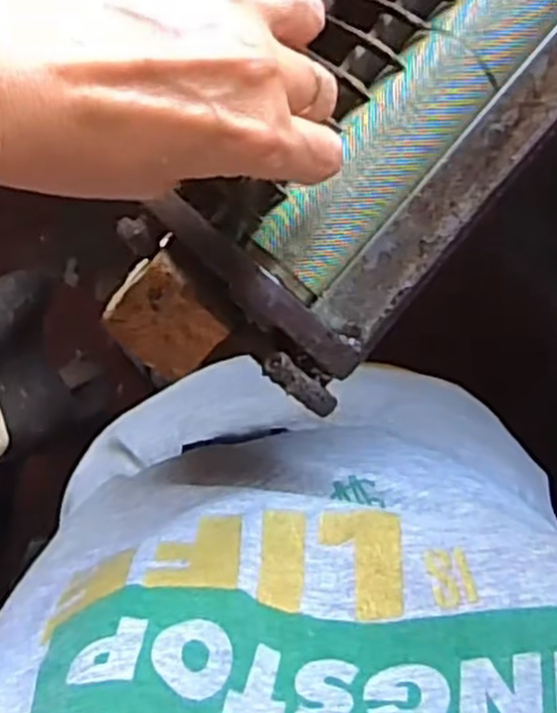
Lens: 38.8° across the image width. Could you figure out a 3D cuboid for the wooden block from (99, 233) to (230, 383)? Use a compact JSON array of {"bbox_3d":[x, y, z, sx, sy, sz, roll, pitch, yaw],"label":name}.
[{"bbox_3d":[-0.045,-0.015,0.314,0.038,0.015,0.045,-37,99,3],"label":"wooden block"}]

